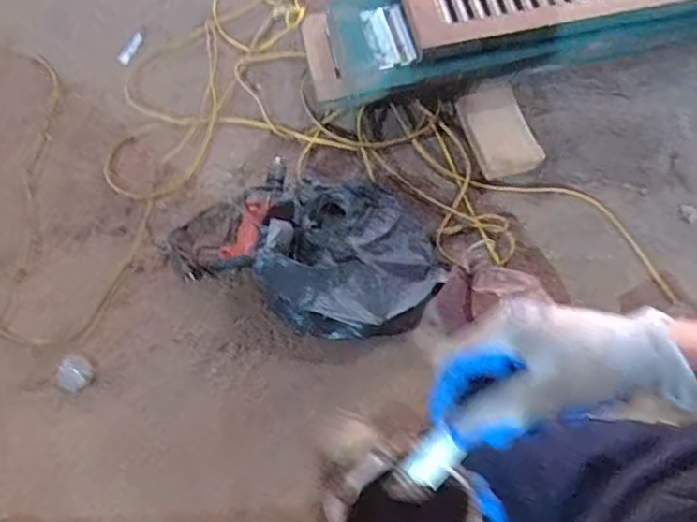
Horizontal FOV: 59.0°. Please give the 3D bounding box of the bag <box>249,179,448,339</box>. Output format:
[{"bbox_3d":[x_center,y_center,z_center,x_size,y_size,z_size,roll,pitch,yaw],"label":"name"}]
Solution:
[{"bbox_3d":[0.026,-0.021,1.359,0.368,0.193,0.370,18,70,6],"label":"bag"}]

